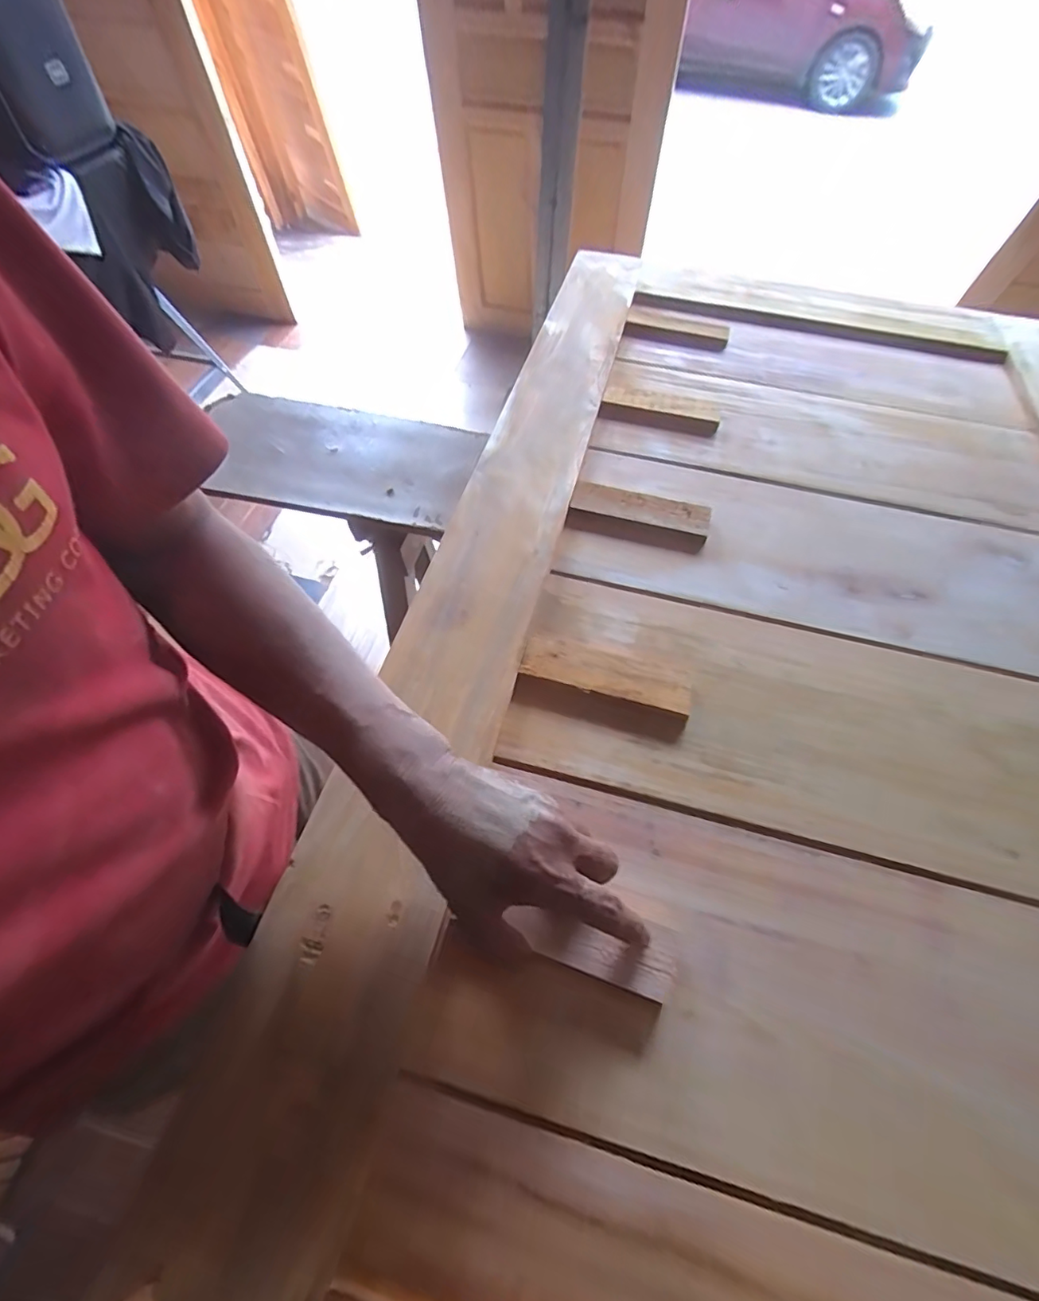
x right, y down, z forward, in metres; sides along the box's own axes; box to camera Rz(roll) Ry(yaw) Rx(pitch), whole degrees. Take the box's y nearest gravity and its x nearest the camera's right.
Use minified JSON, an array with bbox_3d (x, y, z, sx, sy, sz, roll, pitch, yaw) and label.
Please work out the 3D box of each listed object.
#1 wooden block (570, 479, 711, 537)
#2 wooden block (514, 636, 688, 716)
[{"bbox_3d":[0.134,-0.158,0.598,0.151,0.017,0.043,14,57,8],"label":"wooden block"},{"bbox_3d":[0.077,0.021,0.479,0.147,0.014,0.046,15,57,8],"label":"wooden block"}]

